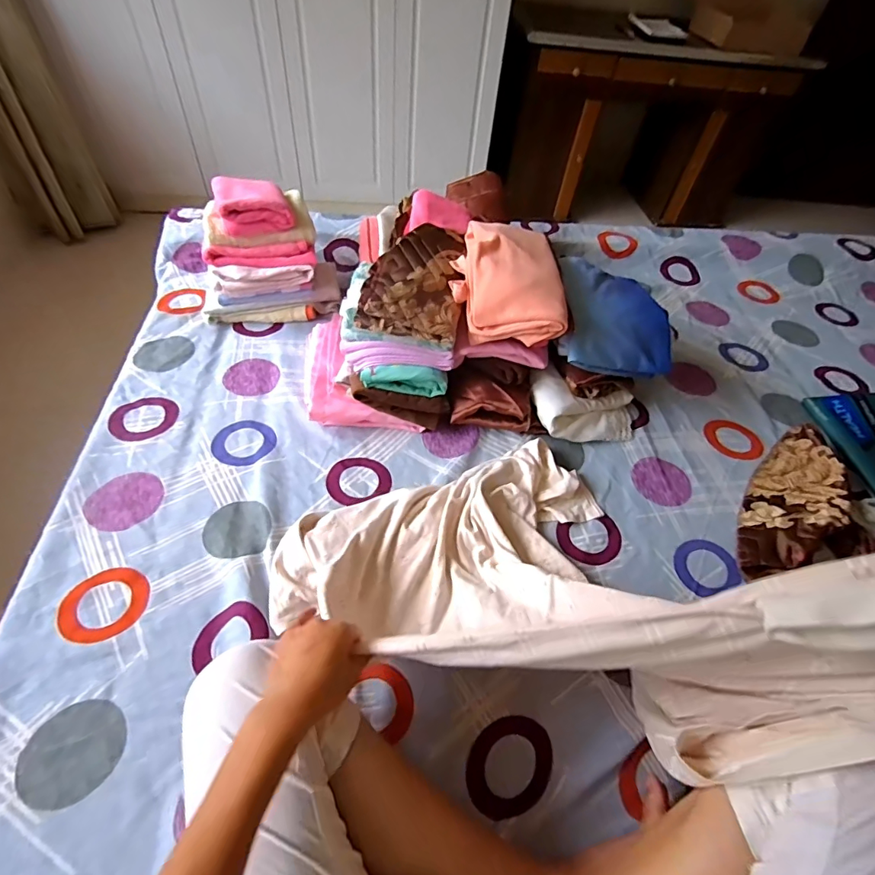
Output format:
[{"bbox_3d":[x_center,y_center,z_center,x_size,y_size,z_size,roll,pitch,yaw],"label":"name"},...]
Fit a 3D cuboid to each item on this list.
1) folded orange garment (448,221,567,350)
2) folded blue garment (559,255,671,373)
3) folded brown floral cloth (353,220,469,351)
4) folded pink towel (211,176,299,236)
[{"bbox_3d":[0.103,-0.237,0.718,0.159,0.079,0.210,2,51,-4],"label":"folded orange garment"},{"bbox_3d":[0.284,-0.198,0.774,0.172,0.077,0.206,3,51,-3],"label":"folded blue garment"},{"bbox_3d":[-0.032,-0.242,0.724,0.150,0.067,0.202,7,51,0],"label":"folded brown floral cloth"},{"bbox_3d":[-0.323,-0.415,0.828,0.122,0.050,0.141,-15,55,-17],"label":"folded pink towel"}]

